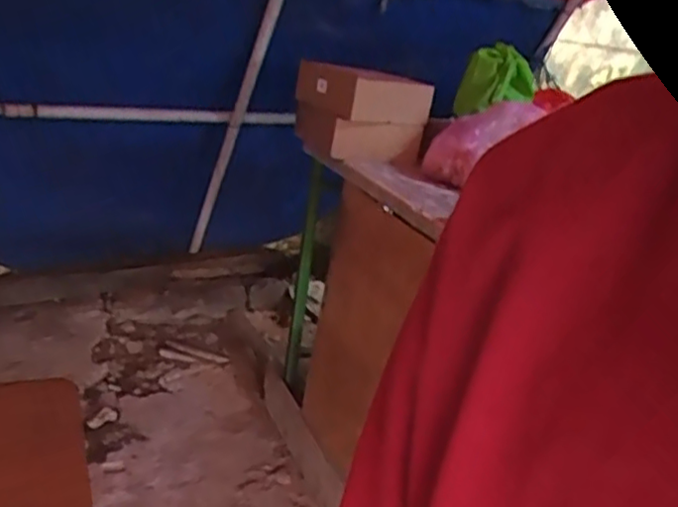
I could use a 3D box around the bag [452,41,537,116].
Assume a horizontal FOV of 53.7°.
[{"bbox_3d":[0.433,-0.465,1.800,0.146,0.170,0.229,24,28,35],"label":"bag"}]

